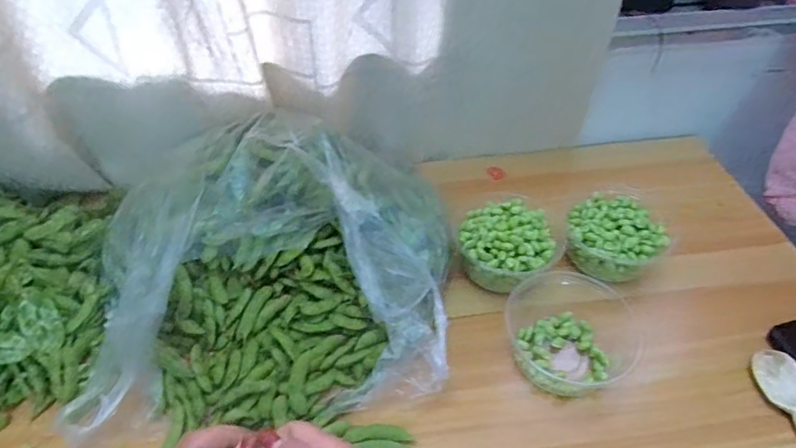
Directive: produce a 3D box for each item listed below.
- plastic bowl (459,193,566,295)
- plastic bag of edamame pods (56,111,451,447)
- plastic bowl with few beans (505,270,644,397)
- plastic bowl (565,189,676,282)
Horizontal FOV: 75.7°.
[{"bbox_3d":[0.115,0.018,0.538,0.104,0.053,0.102,0,45,0],"label":"plastic bowl"},{"bbox_3d":[-0.120,0.027,0.487,0.332,0.099,0.284,-7,46,-7],"label":"plastic bag of edamame pods"},{"bbox_3d":[0.163,0.096,0.483,0.115,0.045,0.113,-8,48,-7],"label":"plastic bowl with few beans"},{"bbox_3d":[0.230,0.019,0.554,0.099,0.067,0.092,0,45,0],"label":"plastic bowl"}]

